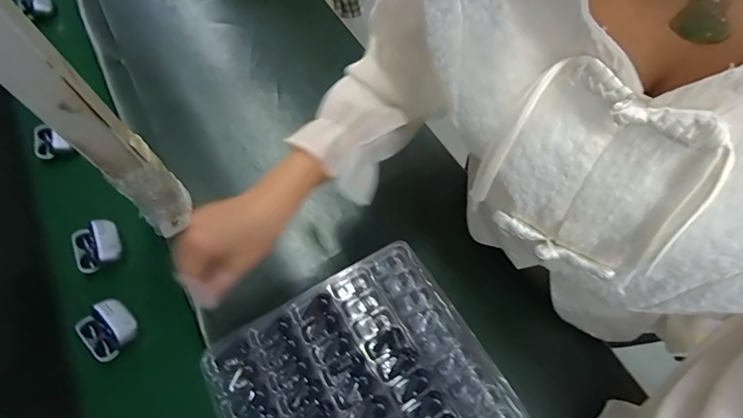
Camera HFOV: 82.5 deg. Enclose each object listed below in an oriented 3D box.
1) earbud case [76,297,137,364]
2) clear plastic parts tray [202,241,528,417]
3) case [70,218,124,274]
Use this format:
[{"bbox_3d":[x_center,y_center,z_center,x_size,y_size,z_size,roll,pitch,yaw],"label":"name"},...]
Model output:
[{"bbox_3d":[-0.309,0.135,0.490,0.061,0.026,0.057,35,69,20],"label":"earbud case"},{"bbox_3d":[-0.006,0.190,0.417,0.252,0.023,0.250,-28,63,-12],"label":"clear plastic parts tray"},{"bbox_3d":[-0.353,0.046,0.544,0.057,0.022,0.061,-24,63,-9],"label":"case"}]

